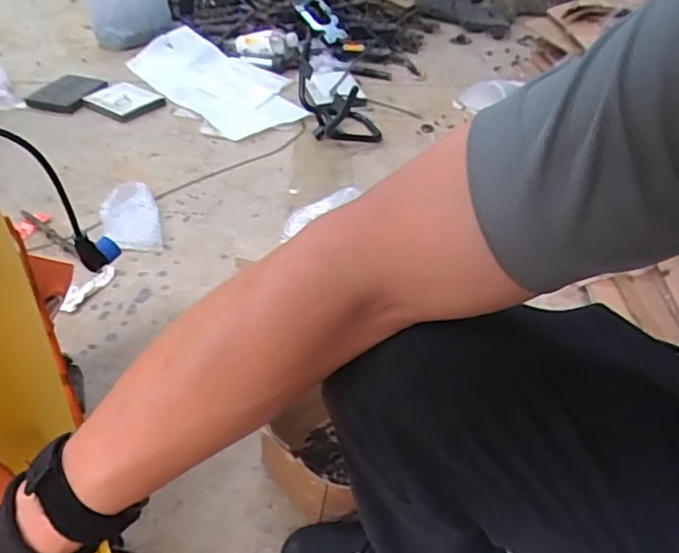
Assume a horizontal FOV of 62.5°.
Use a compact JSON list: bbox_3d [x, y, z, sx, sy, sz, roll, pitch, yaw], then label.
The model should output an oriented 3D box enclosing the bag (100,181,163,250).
[{"bbox_3d":[-0.468,-0.138,1.251,0.118,0.026,0.285,-14,42,-16],"label":"bag"}]

